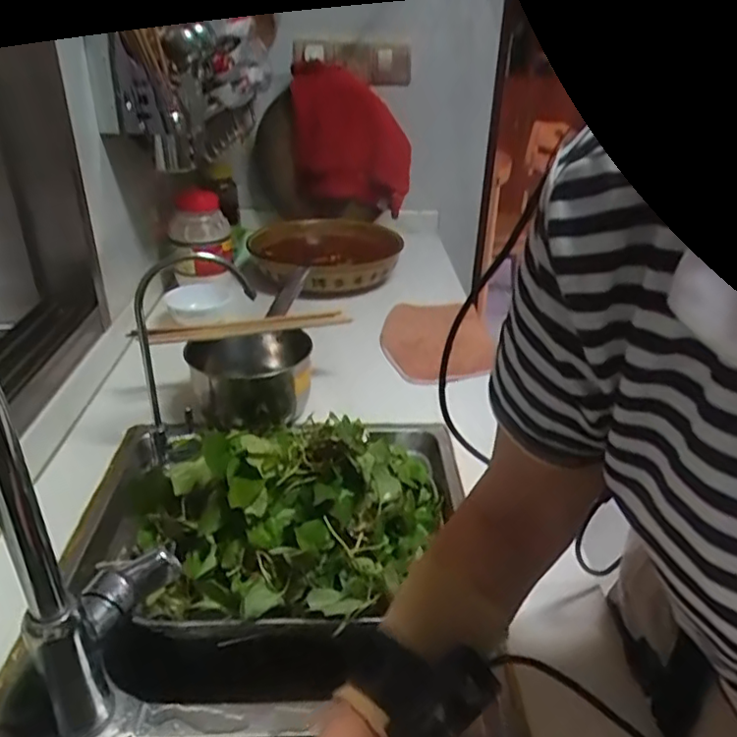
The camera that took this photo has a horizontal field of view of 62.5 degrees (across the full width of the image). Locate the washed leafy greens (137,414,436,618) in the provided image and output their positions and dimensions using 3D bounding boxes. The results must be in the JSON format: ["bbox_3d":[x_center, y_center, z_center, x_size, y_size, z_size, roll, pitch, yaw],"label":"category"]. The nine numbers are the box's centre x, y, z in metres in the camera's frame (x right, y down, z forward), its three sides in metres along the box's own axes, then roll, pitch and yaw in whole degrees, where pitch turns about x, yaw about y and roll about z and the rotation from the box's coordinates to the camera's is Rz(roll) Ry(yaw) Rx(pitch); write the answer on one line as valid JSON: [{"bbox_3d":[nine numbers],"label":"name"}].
[{"bbox_3d":[-0.075,0.140,0.625,0.297,0.127,0.208,-2,29,-6],"label":"washed leafy greens"}]

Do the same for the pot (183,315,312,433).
[{"bbox_3d":[-0.154,0.003,0.814,0.146,0.095,0.149,0,29,-3],"label":"pot"}]

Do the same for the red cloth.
[{"bbox_3d":[-0.038,-0.516,1.388,0.261,0.307,0.149,3,29,4],"label":"red cloth"}]

